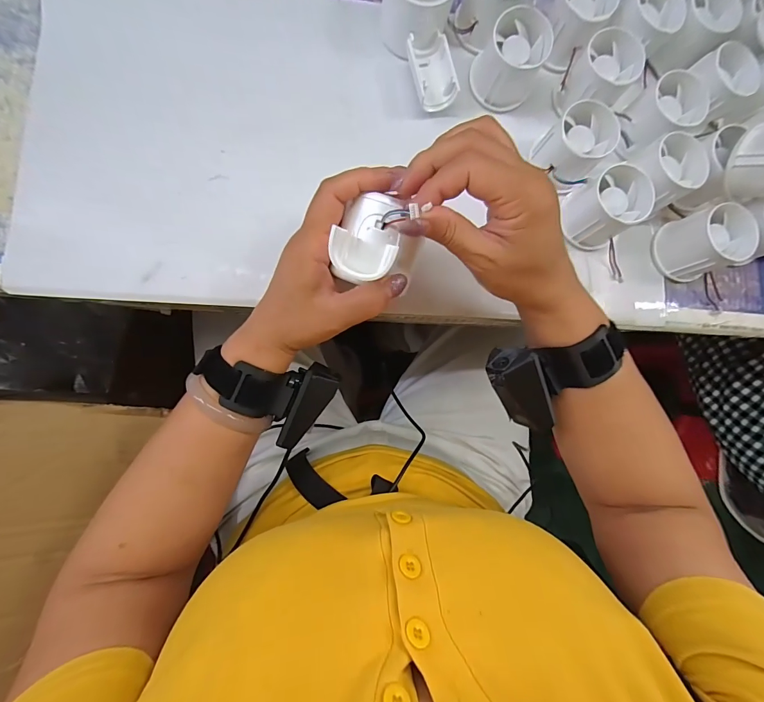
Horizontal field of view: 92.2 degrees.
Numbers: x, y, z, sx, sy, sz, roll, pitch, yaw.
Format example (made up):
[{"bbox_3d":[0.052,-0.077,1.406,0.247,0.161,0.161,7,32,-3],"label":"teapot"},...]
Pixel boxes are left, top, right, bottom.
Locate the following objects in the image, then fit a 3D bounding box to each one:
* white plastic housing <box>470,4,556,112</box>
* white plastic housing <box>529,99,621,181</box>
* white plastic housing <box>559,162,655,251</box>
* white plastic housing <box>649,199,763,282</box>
[{"bbox_3d":[0.112,-0.254,0.323,0.054,0.053,0.050,1,84,-7],"label":"white plastic housing"},{"bbox_3d":[0.167,-0.178,0.325,0.052,0.049,0.053,1,84,-7],"label":"white plastic housing"},{"bbox_3d":[0.194,-0.126,0.323,0.053,0.050,0.055,1,84,-7],"label":"white plastic housing"},{"bbox_3d":[0.288,-0.097,0.331,0.049,0.052,0.055,-20,87,-9],"label":"white plastic housing"}]

